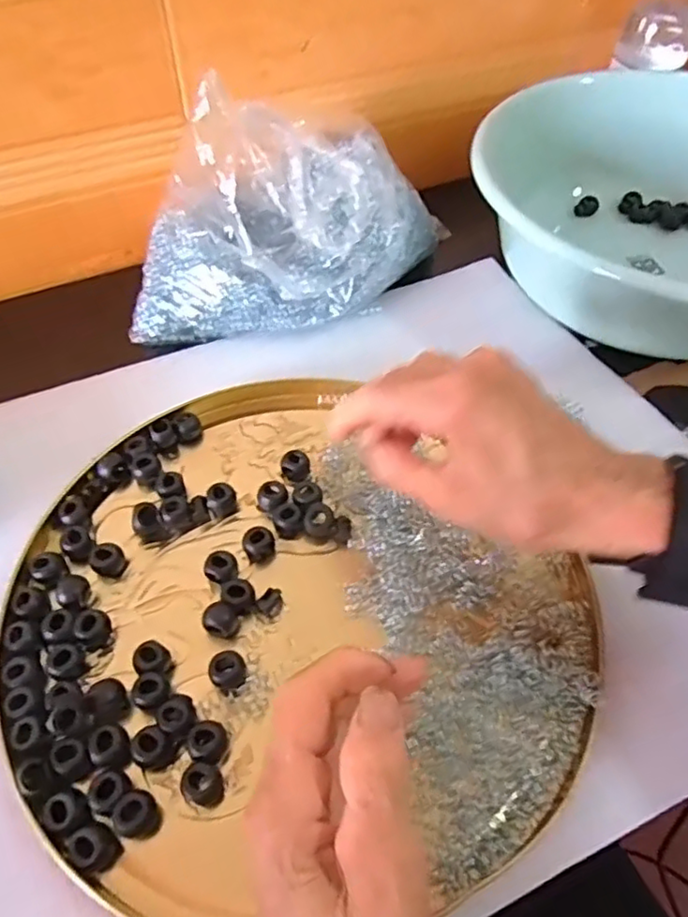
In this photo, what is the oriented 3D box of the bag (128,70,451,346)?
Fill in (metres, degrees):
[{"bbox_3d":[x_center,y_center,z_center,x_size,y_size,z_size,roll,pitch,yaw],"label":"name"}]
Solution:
[{"bbox_3d":[-0.033,-0.171,0.438,0.245,0.150,0.093,-6,54,-5],"label":"bag"}]

